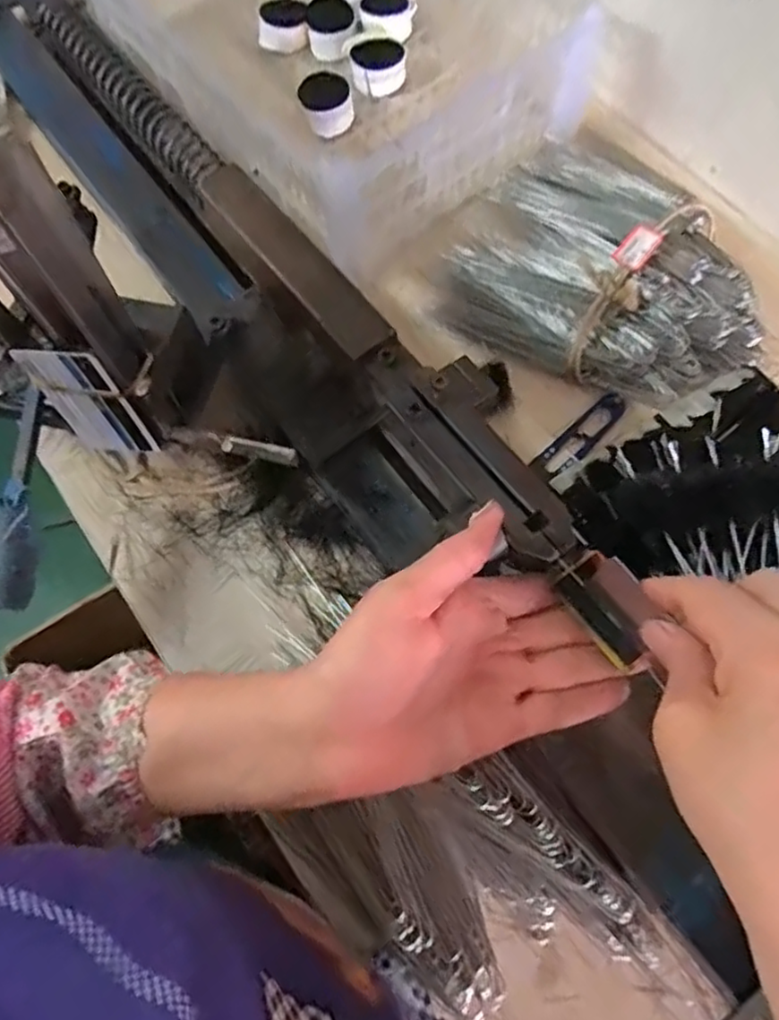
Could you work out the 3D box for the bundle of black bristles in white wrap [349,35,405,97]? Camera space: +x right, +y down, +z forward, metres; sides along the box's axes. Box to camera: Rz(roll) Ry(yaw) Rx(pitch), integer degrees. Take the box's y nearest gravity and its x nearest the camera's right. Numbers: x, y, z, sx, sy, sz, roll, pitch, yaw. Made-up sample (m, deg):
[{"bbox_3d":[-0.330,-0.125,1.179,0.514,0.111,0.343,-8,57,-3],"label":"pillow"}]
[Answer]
[{"bbox_3d":[-0.010,-0.406,0.605,0.049,0.033,0.043,-8,69,-1],"label":"bundle of black bristles in white wrap"}]

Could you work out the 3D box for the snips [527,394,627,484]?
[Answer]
[{"bbox_3d":[0.143,-0.054,0.492,0.087,0.011,0.024,-41,72,-13],"label":"snips"}]

